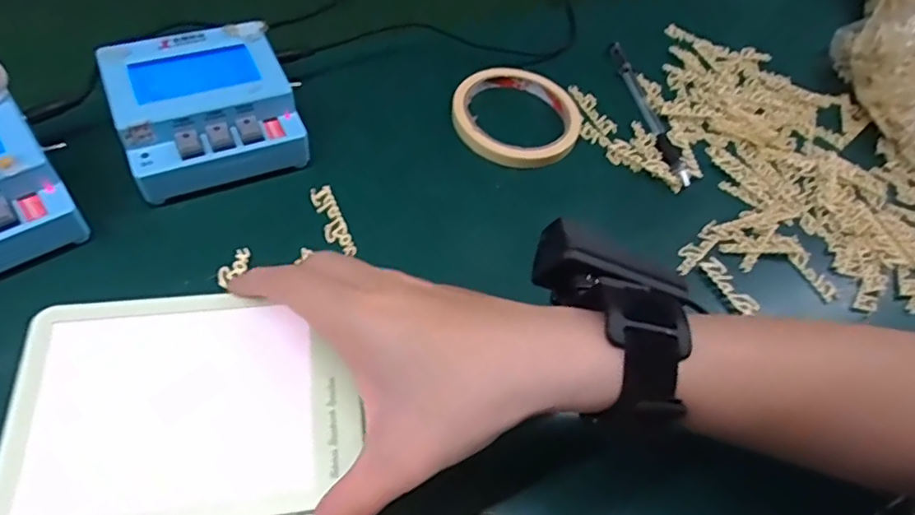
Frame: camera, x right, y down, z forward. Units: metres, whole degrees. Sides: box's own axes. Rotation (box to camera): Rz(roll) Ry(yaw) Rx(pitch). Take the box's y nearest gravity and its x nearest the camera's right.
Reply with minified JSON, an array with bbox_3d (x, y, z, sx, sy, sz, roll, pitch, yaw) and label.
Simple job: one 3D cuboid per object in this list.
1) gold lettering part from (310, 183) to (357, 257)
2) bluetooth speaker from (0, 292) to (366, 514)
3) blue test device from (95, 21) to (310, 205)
[{"bbox_3d":[-0.079,-0.023,0.362,0.014,0.004,0.055,-18,61,-19],"label":"gold lettering part"},{"bbox_3d":[-0.110,0.064,0.241,0.130,0.022,0.106,-5,49,-9],"label":"bluetooth speaker"},{"bbox_3d":[-0.160,-0.090,0.375,0.103,0.060,0.102,-18,59,-20],"label":"blue test device"}]

